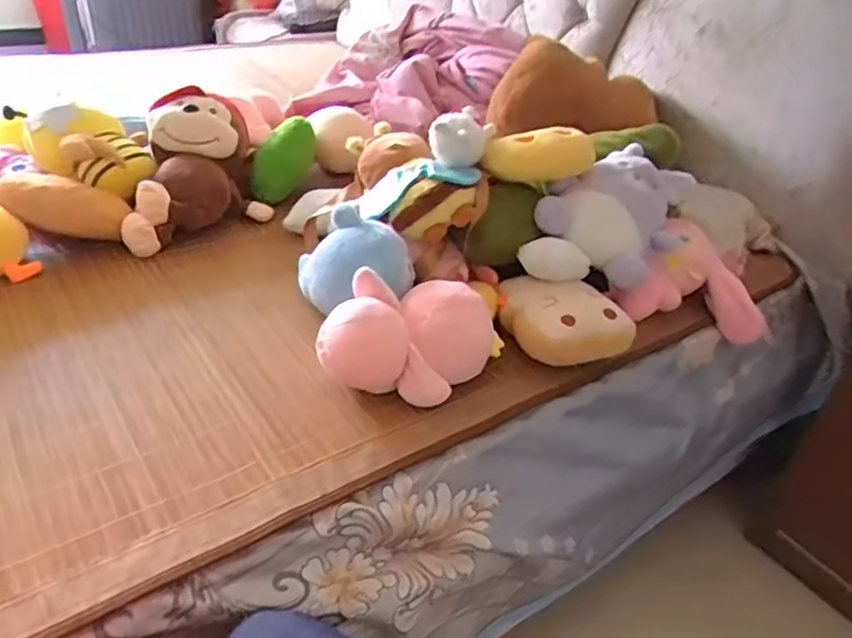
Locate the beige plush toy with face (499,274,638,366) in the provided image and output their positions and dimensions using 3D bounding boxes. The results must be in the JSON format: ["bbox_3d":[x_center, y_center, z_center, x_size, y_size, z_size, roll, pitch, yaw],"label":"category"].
[{"bbox_3d":[0.187,-0.012,0.886,0.139,0.063,0.157,-12,39,-23],"label":"beige plush toy with face"}]

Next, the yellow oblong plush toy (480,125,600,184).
[{"bbox_3d":[0.162,-0.235,0.910,0.151,0.068,0.058,1,33,20],"label":"yellow oblong plush toy"}]

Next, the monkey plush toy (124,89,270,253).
[{"bbox_3d":[-0.407,-0.269,1.118,0.224,0.165,0.317,-9,38,-18],"label":"monkey plush toy"}]

